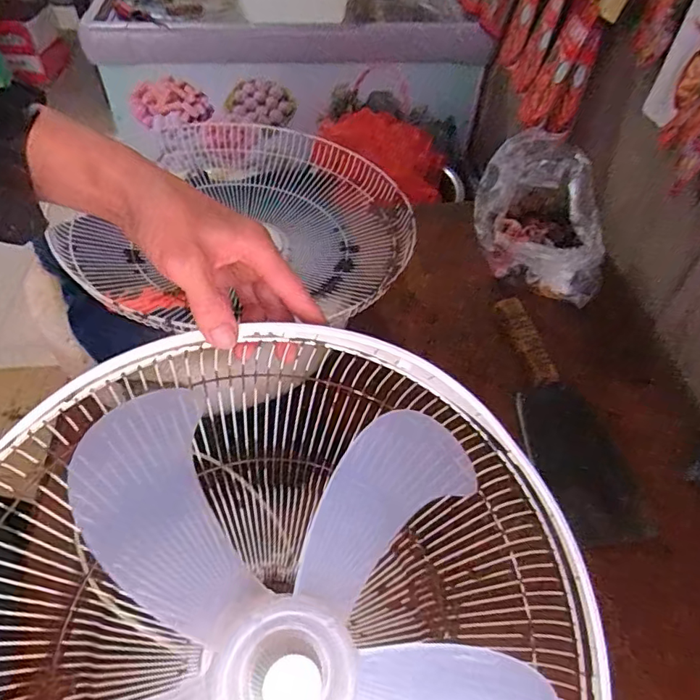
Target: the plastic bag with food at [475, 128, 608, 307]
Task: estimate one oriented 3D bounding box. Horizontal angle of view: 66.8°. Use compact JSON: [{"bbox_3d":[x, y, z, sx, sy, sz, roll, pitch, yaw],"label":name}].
[{"bbox_3d":[0.291,-0.210,0.836,0.172,0.128,0.262,6,51,3],"label":"plastic bag with food"}]

